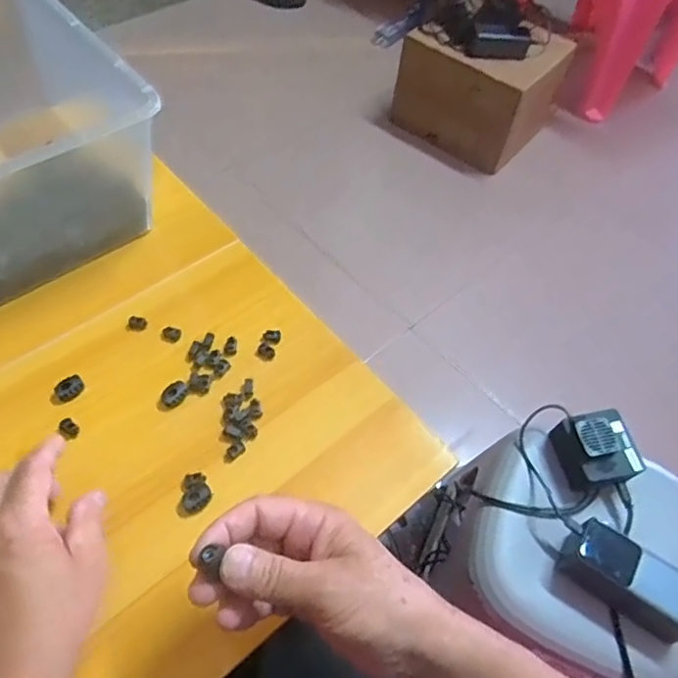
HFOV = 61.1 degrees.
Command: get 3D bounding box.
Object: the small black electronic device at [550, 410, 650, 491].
[{"bbox_3d":[0.301,0.130,0.669,0.077,0.061,0.078,-6,57,-9],"label":"small black electronic device"}]

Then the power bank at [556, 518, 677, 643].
[{"bbox_3d":[0.305,0.250,0.597,0.130,0.057,0.054,34,60,17],"label":"power bank"}]

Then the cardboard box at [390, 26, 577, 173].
[{"bbox_3d":[0.335,-0.610,1.389,0.320,0.246,0.244,35,60,18],"label":"cardboard box"}]

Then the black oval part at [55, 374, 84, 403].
[{"bbox_3d":[-0.218,0.040,0.465,0.022,0.012,0.013,-36,66,-25],"label":"black oval part"}]

